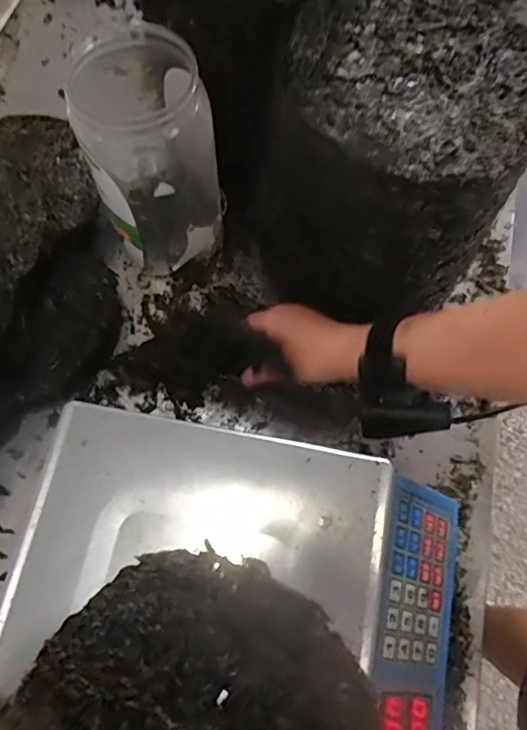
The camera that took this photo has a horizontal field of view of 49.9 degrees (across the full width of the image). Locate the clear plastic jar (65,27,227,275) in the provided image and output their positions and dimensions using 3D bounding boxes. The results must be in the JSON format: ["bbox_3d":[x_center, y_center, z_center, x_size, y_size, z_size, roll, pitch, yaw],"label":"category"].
[{"bbox_3d":[-0.104,-0.190,0.557,0.114,0.214,0.124,0,69,-1],"label":"clear plastic jar"}]

